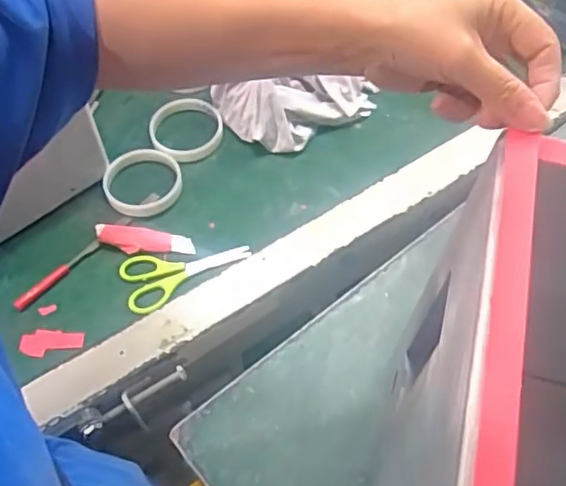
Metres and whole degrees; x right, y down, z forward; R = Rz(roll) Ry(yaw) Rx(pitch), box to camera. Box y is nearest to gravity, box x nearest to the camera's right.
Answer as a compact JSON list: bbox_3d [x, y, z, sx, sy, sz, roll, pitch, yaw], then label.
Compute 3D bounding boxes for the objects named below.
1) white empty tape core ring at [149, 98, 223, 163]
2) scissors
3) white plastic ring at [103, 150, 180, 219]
[{"bbox_3d":[-0.113,-0.134,0.737,0.083,0.020,0.084,0,59,0],"label":"white empty tape core ring"},{"bbox_3d":[-0.102,0.022,0.644,0.127,0.004,0.064,-28,63,-16],"label":"scissors"},{"bbox_3d":[-0.153,-0.066,0.693,0.084,0.018,0.079,0,59,0],"label":"white plastic ring"}]

